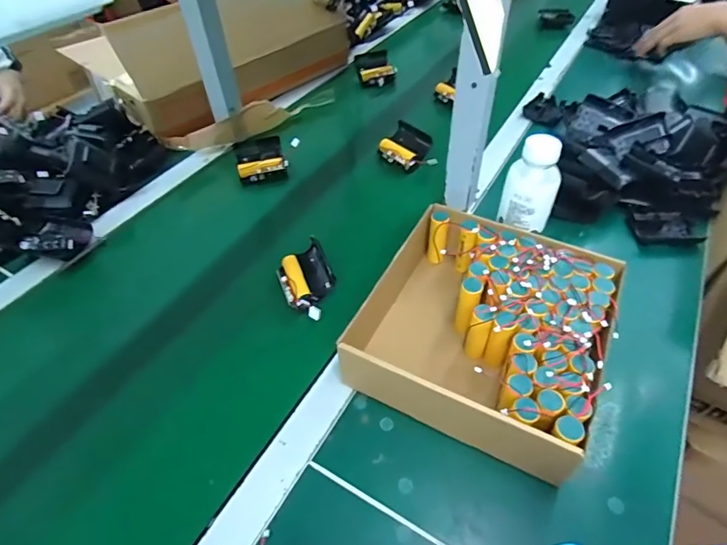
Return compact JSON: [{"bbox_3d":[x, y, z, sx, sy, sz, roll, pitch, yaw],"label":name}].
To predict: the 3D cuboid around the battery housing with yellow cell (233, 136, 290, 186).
[{"bbox_3d":[-0.169,-0.187,0.741,0.078,0.024,0.077,-14,69,-11],"label":"battery housing with yellow cell"}]

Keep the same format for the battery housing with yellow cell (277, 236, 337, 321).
[{"bbox_3d":[-0.068,0.010,0.548,0.061,0.029,0.116,-19,51,-11],"label":"battery housing with yellow cell"}]

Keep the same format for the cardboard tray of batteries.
[{"bbox_3d":[0.132,0.051,0.478,0.219,0.074,0.240,21,55,20],"label":"cardboard tray of batteries"}]

